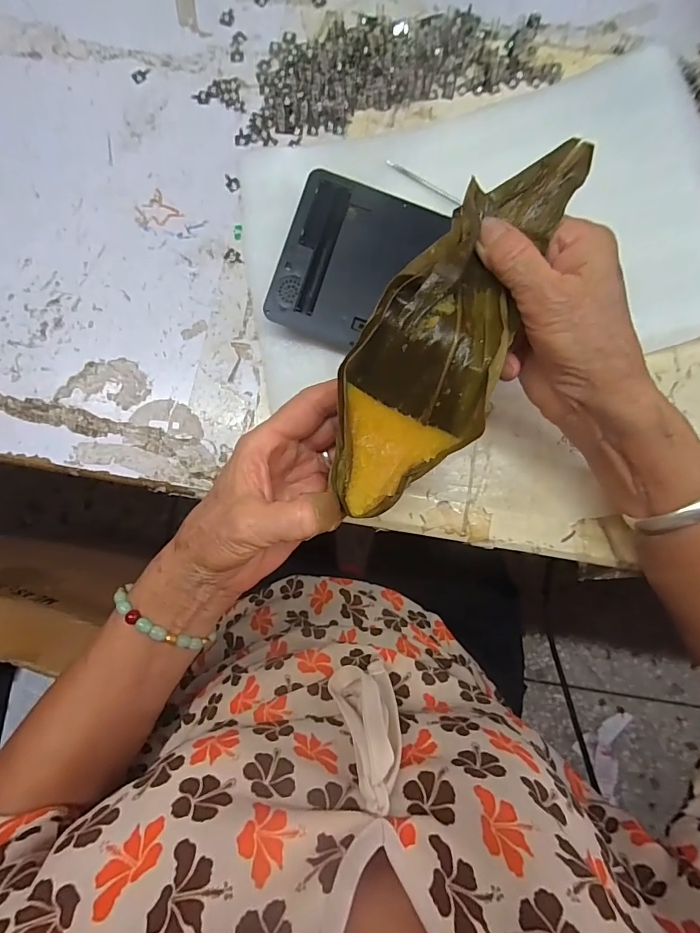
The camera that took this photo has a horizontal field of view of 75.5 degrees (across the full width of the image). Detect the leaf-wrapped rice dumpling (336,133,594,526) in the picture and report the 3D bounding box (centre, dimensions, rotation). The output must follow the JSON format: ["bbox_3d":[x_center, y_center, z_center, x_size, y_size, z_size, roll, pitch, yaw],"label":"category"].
[{"bbox_3d":[0.051,-0.068,0.228,0.070,0.029,0.198,29,88,3],"label":"leaf-wrapped rice dumpling"}]

